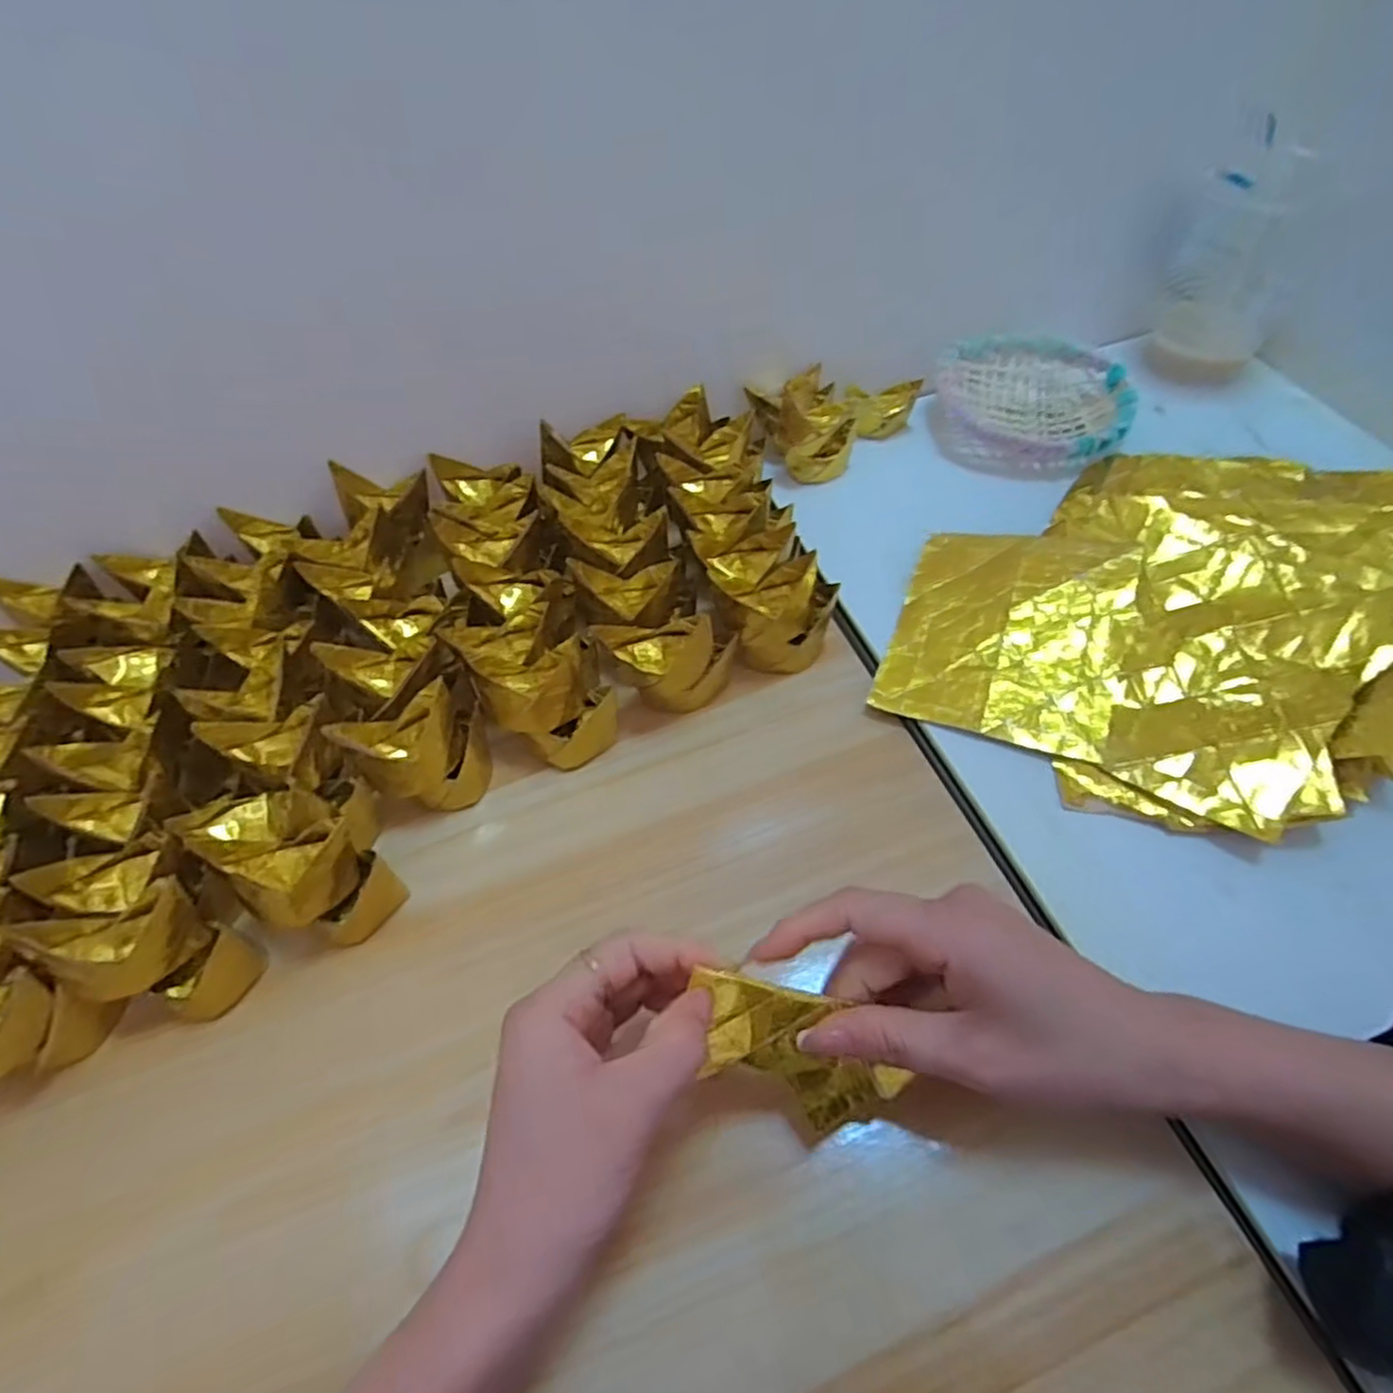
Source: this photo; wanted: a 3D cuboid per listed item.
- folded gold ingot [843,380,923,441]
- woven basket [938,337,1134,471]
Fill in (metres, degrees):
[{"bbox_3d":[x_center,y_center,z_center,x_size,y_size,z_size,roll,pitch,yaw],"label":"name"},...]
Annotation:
[{"bbox_3d":[0.129,-0.200,0.520,0.050,0.037,0.026,-27,57,-14],"label":"folded gold ingot"},{"bbox_3d":[0.229,-0.201,0.513,0.124,0.039,0.116,7,56,10],"label":"woven basket"}]

